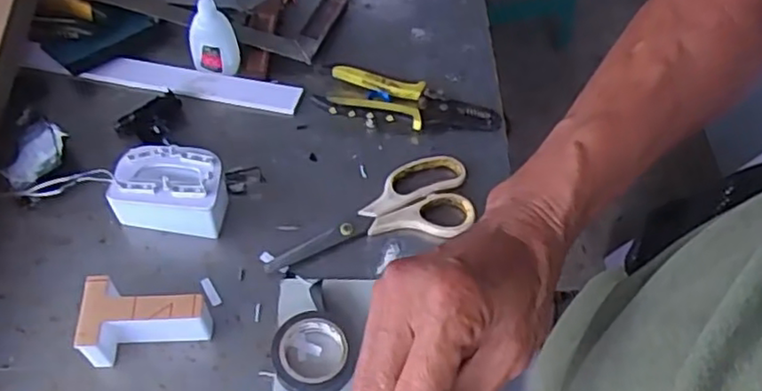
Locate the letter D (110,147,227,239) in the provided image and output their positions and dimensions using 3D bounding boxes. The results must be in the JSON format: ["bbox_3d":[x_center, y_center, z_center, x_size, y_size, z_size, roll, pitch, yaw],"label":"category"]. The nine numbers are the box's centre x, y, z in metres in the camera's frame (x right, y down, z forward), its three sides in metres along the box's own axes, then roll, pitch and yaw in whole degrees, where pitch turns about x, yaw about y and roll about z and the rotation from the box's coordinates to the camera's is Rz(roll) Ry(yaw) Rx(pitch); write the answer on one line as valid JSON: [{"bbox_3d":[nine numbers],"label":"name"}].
[{"bbox_3d":[-0.170,-0.004,0.539,0.089,0.052,0.050,5,56,1],"label":"letter D"}]

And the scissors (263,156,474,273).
[{"bbox_3d":[-0.010,0.010,0.559,0.177,0.011,0.077,-10,57,-9],"label":"scissors"}]

